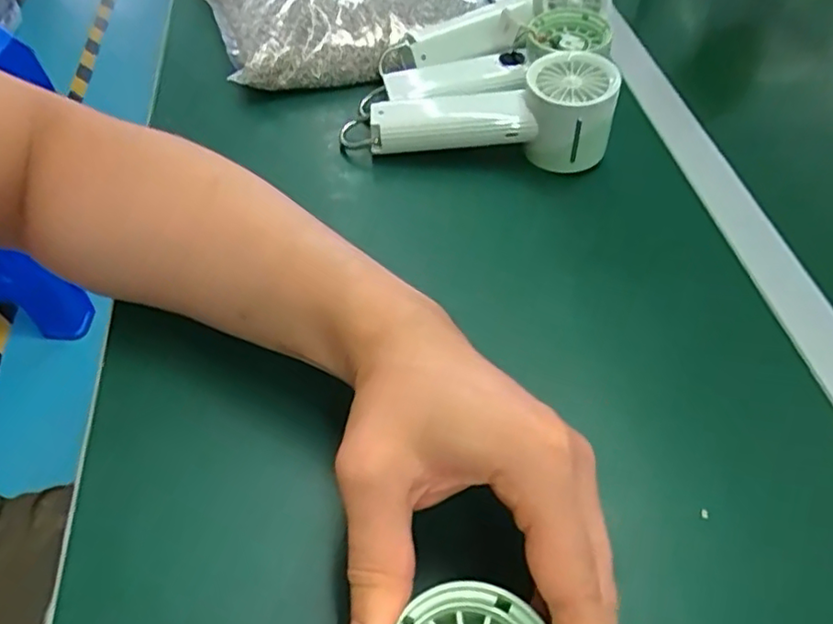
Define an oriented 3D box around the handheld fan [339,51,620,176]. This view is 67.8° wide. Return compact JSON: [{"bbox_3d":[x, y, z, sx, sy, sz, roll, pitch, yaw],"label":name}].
[{"bbox_3d":[0.041,-0.144,0.440,0.184,0.062,0.068,6,51,0],"label":"handheld fan"}]

